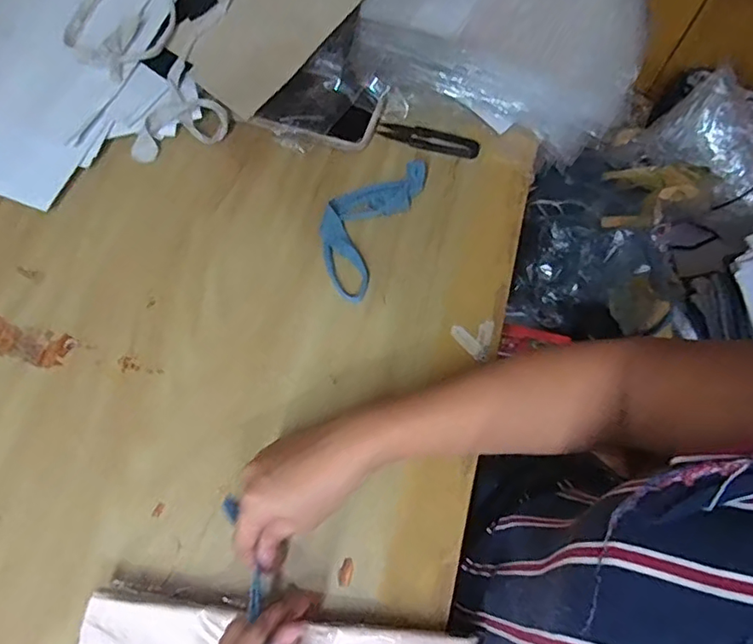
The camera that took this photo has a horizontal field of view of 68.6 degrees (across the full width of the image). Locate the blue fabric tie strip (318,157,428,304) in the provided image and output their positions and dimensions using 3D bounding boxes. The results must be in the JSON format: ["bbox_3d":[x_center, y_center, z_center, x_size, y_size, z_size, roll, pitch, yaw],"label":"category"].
[{"bbox_3d":[-0.012,-0.091,0.489,0.065,0.025,0.138,26,70,9],"label":"blue fabric tie strip"}]

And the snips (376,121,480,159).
[{"bbox_3d":[0.051,-0.178,0.536,0.096,0.009,0.019,16,68,5],"label":"snips"}]

